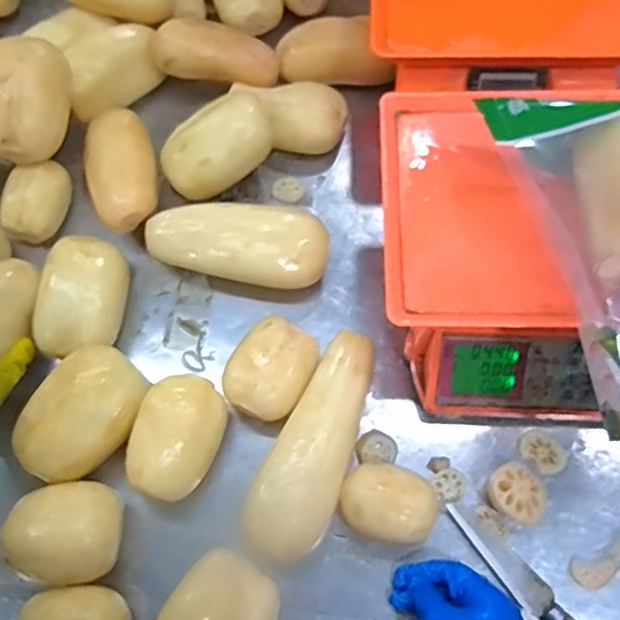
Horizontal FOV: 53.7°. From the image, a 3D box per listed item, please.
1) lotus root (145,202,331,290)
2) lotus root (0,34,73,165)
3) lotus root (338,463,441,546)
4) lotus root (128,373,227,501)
[{"bbox_3d":[-0.077,-0.065,0.636,0.186,0.067,0.070,5,69,4],"label":"lotus root"},{"bbox_3d":[-0.296,-0.219,0.659,0.072,0.079,0.117,-2,69,1],"label":"lotus root"},{"bbox_3d":[0.069,0.173,0.542,0.081,0.048,0.063,18,70,9],"label":"lotus root"},{"bbox_3d":[-0.119,0.120,0.565,0.070,0.068,0.105,15,70,7],"label":"lotus root"}]

